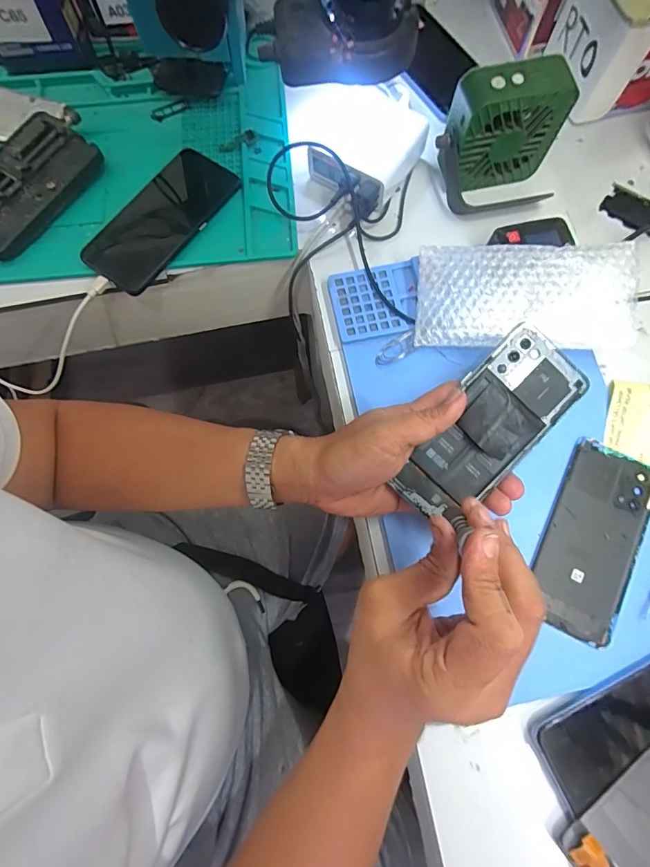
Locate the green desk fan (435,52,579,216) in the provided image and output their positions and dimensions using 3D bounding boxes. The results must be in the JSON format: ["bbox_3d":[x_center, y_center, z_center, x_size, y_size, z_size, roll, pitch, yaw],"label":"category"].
[{"bbox_3d":[0.161,-0.264,0.392,0.107,0.100,0.069,0,76,0],"label":"green desk fan"}]

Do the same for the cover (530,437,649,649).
[{"bbox_3d":[0.215,0.083,0.344,0.069,0.004,0.152,26,77,7],"label":"cover"}]

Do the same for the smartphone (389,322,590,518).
[{"bbox_3d":[0.121,-0.003,0.315,0.070,0.010,0.156,43,91,-3],"label":"smartphone"}]

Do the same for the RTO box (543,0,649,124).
[{"bbox_3d":[0.268,-0.388,0.426,0.043,0.090,0.094,-15,76,-3],"label":"RTO box"}]

